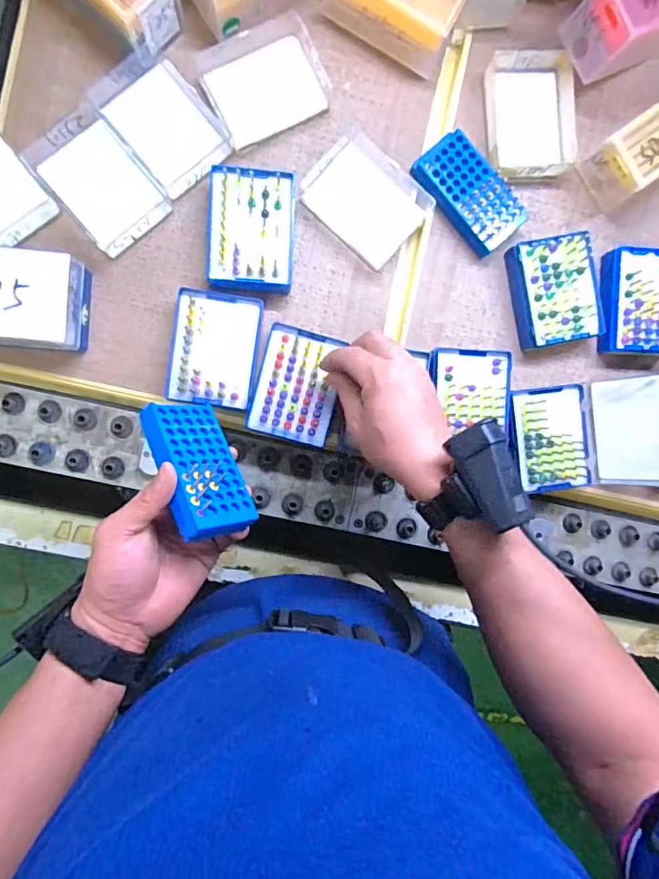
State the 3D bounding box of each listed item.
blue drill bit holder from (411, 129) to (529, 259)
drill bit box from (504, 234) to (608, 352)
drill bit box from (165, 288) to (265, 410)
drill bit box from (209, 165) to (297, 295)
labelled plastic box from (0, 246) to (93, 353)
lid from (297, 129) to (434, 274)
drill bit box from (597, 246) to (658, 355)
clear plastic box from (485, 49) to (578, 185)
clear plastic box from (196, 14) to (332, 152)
[{"bbox_3d":[0.138,-0.243,0.473,0.055,0.033,0.112,-41,96,-3],"label":"blue drill bit holder"},{"bbox_3d":[0.229,-0.149,0.482,0.082,0.027,0.103,-12,94,-5],"label":"drill bit box"},{"bbox_3d":[-0.109,-0.086,0.457,0.078,0.028,0.106,9,92,-6],"label":"drill bit box"},{"bbox_3d":[-0.073,-0.195,0.449,0.077,0.029,0.105,3,92,-6],"label":"drill bit box"},{"bbox_3d":[-0.277,-0.123,0.427,0.106,0.056,0.081,4,92,-6],"label":"labelled plastic box"},{"bbox_3d":[0.037,-0.238,0.473,0.110,0.014,0.092,41,88,-6],"label":"lid"},{"bbox_3d":[0.324,-0.141,0.488,0.088,0.034,0.109,3,92,-6],"label":"drill bit box"},{"bbox_3d":[0.200,-0.325,0.482,0.084,0.027,0.117,-7,93,-6],"label":"clear plastic box"},{"bbox_3d":[-0.060,-0.339,0.453,0.110,0.019,0.084,-27,95,-4],"label":"clear plastic box"}]

